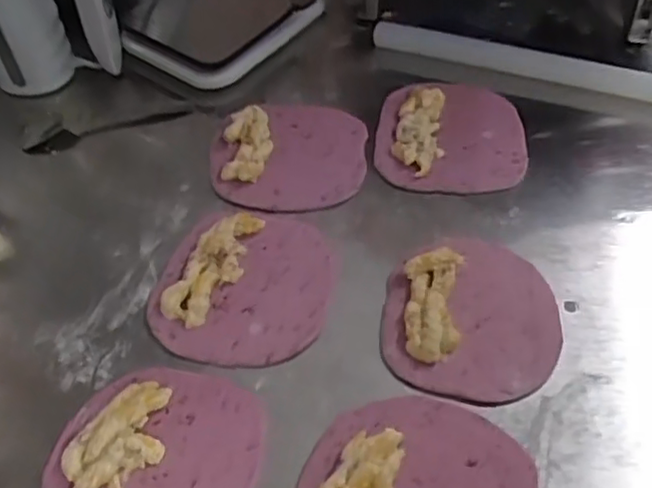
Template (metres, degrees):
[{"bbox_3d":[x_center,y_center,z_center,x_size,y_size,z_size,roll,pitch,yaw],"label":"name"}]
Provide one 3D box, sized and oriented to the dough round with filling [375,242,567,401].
[{"bbox_3d":[0.109,0.046,0.502,0.126,0.023,0.136,0,52,0],"label":"dough round with filling"}]

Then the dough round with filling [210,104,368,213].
[{"bbox_3d":[-0.033,-0.089,0.611,0.138,0.022,0.129,0,52,0],"label":"dough round with filling"}]

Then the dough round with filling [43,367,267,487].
[{"bbox_3d":[-0.112,0.136,0.434,0.130,0.025,0.127,0,52,0],"label":"dough round with filling"}]

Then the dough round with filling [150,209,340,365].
[{"bbox_3d":[-0.062,0.026,0.522,0.130,0.019,0.141,0,52,0],"label":"dough round with filling"}]

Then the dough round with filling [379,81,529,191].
[{"bbox_3d":[0.117,-0.105,0.624,0.132,0.023,0.134,0,52,0],"label":"dough round with filling"}]

